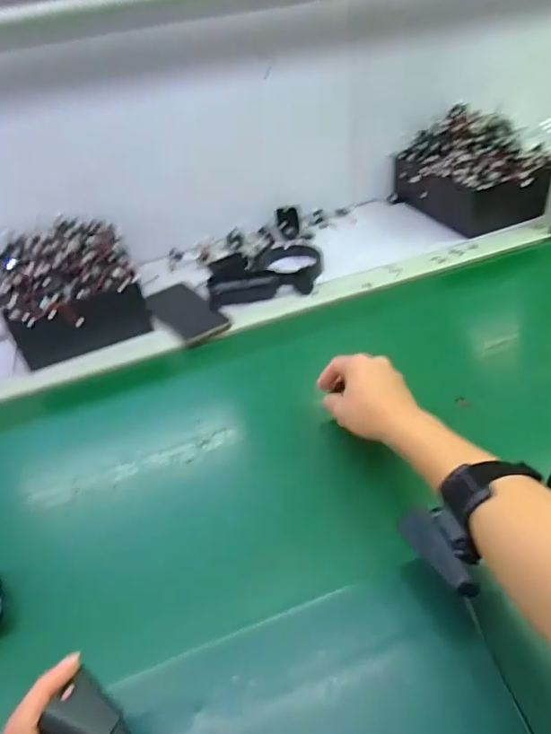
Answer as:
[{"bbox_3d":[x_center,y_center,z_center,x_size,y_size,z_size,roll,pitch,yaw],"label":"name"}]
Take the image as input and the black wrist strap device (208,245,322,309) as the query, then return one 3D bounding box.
[{"bbox_3d":[-0.015,-0.146,0.823,0.178,0.028,0.111,-10,40,-3],"label":"black wrist strap device"}]

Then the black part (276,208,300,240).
[{"bbox_3d":[0.023,-0.260,0.945,0.041,0.031,0.069,-7,40,1],"label":"black part"}]

